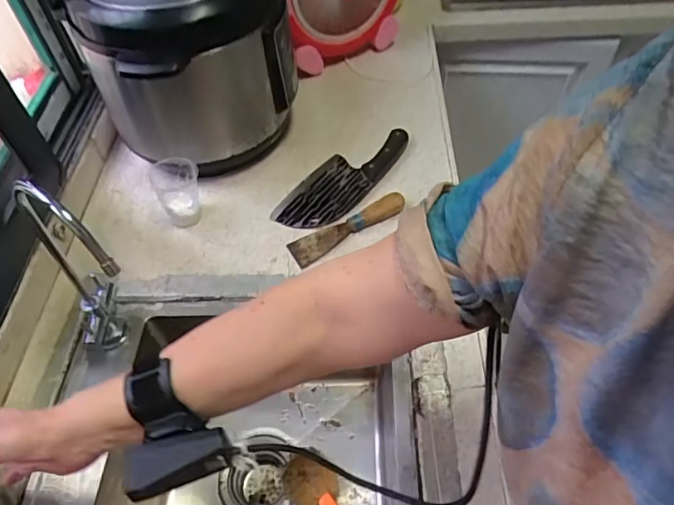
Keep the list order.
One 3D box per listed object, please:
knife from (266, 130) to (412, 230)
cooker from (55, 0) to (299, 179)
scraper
[{"bbox_3d":[0.012,-0.117,0.779,0.099,0.025,0.234,28,59,22],"label":"knife"},{"bbox_3d":[-0.216,-0.293,0.763,0.267,0.290,0.268,-22,55,-13],"label":"cooker"},{"bbox_3d":[0.014,-0.039,0.716,0.172,0.025,0.044,-28,56,-17],"label":"scraper"}]

